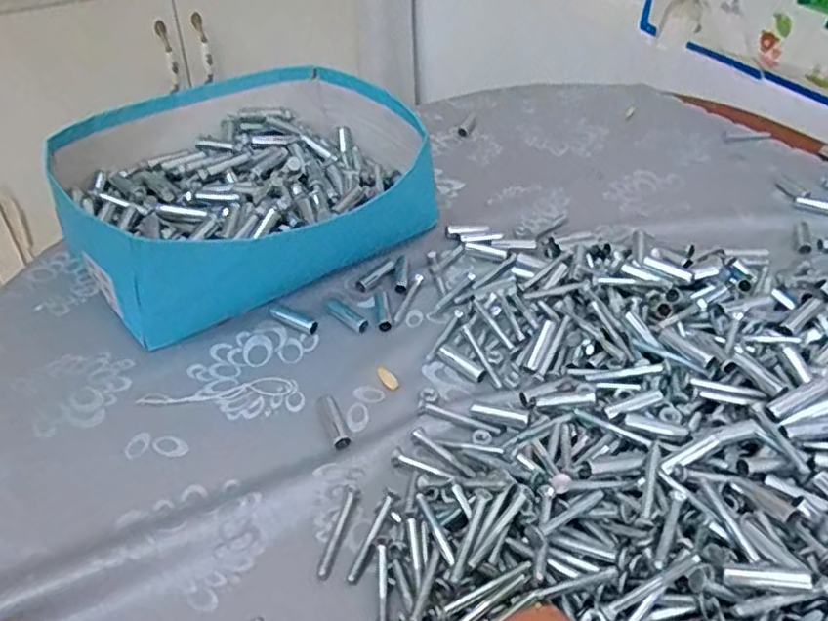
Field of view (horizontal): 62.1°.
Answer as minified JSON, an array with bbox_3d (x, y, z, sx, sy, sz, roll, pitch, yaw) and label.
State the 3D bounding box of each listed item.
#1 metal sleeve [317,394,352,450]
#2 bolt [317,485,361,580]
[{"bbox_3d":[-0.053,0.073,0.457,0.012,0.008,0.049,-14,43,-17],"label":"metal sleeve"},{"bbox_3d":[-0.043,0.126,0.397,0.008,0.004,0.059,10,42,11],"label":"bolt"}]

